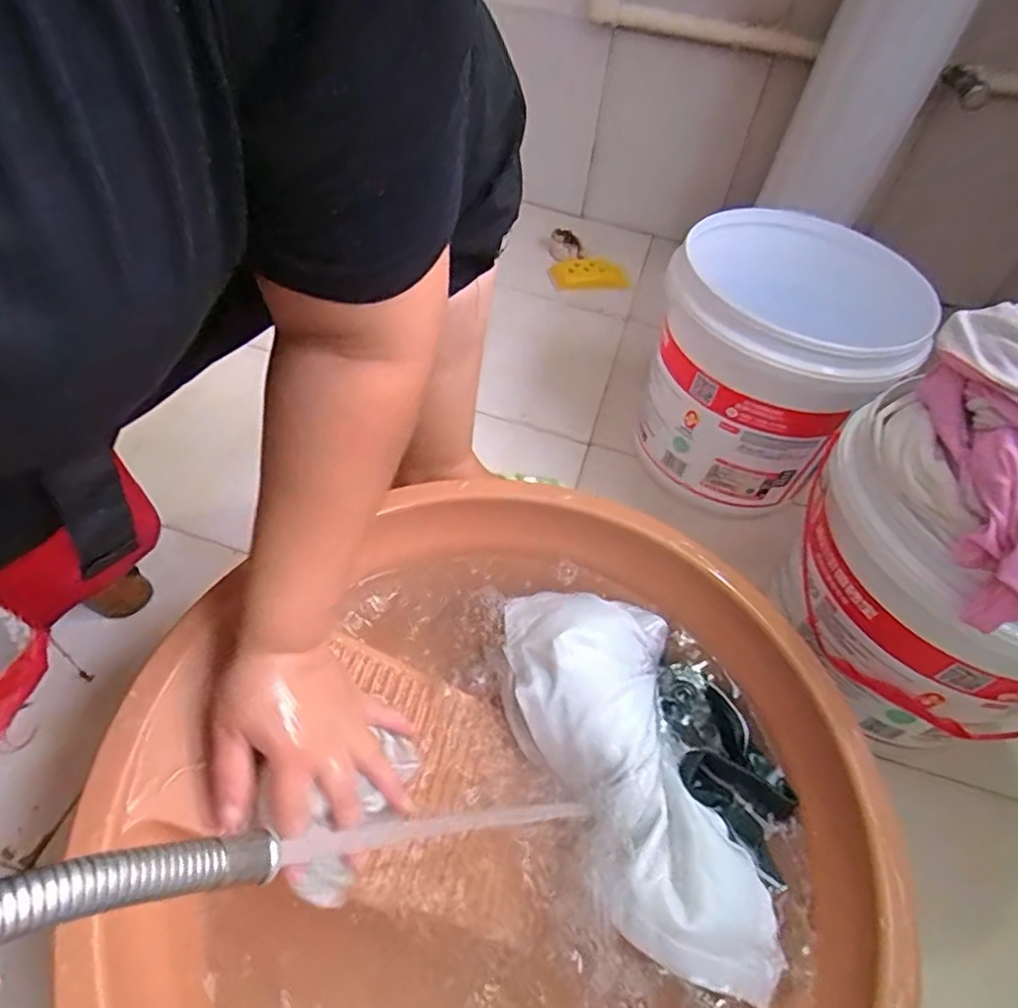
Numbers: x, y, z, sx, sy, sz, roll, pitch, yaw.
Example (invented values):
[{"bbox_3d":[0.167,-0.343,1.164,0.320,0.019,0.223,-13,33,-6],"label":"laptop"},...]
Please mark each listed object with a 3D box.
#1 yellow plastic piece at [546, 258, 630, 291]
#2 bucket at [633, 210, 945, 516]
[{"bbox_3d":[0.134,-0.387,1.076,0.132,0.028,0.064,13,50,5],"label":"yellow plastic piece"},{"bbox_3d":[0.295,-0.150,0.743,0.258,0.255,0.263,28,53,18],"label":"bucket"}]

